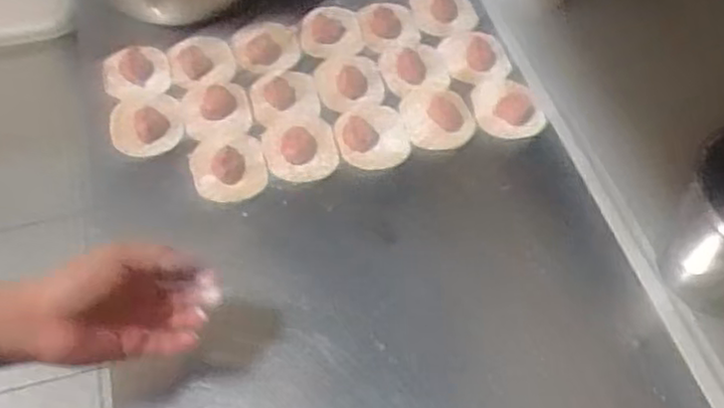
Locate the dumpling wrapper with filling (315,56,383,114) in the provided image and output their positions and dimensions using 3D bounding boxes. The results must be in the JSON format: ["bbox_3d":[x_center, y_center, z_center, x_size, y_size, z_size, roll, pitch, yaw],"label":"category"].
[{"bbox_3d":[-0.014,-0.135,0.822,0.073,0.012,0.090,-6,55,-6],"label":"dumpling wrapper with filling"}]

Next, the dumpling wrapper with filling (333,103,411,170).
[{"bbox_3d":[0.011,-0.072,0.775,0.075,0.014,0.085,-4,55,-5],"label":"dumpling wrapper with filling"}]

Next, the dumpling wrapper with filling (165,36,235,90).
[{"bbox_3d":[-0.184,-0.164,0.832,0.070,0.019,0.079,-17,57,-14],"label":"dumpling wrapper with filling"}]

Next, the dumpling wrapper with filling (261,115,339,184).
[{"bbox_3d":[-0.064,-0.057,0.758,0.074,0.012,0.081,-11,56,-10],"label":"dumpling wrapper with filling"}]

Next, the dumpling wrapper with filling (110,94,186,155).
[{"bbox_3d":[-0.229,-0.087,0.770,0.075,0.026,0.082,-12,56,-11],"label":"dumpling wrapper with filling"}]

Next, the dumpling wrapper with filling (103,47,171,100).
[{"bbox_3d":[-0.253,-0.147,0.817,0.073,0.018,0.068,-2,54,3],"label":"dumpling wrapper with filling"}]

